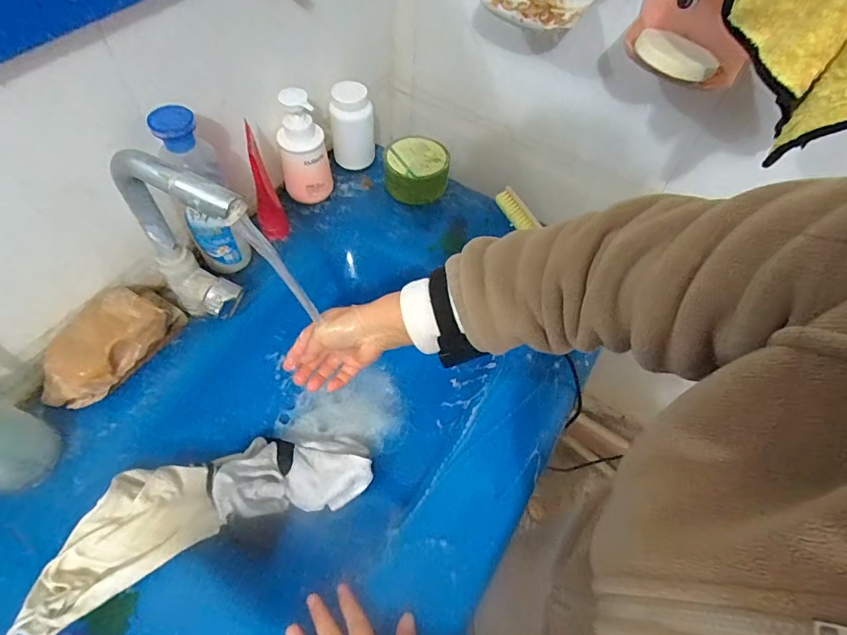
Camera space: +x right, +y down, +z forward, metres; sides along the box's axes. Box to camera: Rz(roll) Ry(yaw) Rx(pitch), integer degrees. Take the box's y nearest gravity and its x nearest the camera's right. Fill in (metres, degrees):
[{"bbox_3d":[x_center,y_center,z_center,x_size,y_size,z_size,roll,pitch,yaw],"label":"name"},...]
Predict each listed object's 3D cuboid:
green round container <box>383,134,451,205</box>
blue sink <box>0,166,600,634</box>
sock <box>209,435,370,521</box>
[{"bbox_3d":[-0.011,-0.228,0.717,0.096,0.062,0.086,5,57,-2],"label":"green round container"},{"bbox_3d":[-0.092,0.122,0.574,0.441,0.148,0.693,29,59,13],"label":"blue sink"},{"bbox_3d":[-0.154,0.181,0.560,0.176,0.083,0.104,-9,58,-11],"label":"sock"}]

